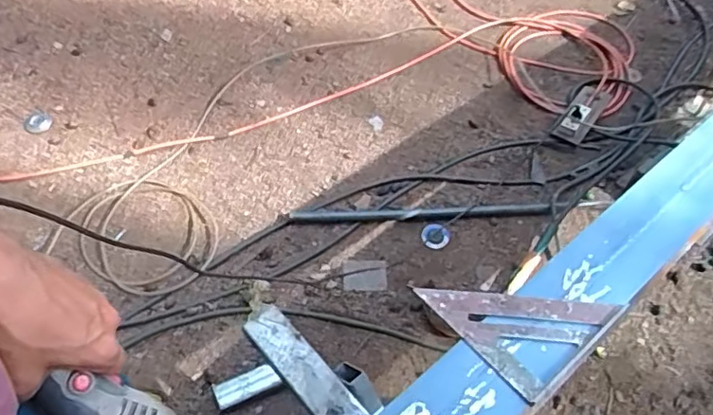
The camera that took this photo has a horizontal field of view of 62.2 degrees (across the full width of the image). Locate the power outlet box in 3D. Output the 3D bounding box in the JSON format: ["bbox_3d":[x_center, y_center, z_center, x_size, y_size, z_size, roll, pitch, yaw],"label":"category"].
[{"bbox_3d":[0.689,-0.292,1.793,0.097,0.062,0.261,31,61,17],"label":"power outlet box"}]

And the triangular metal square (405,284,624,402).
[{"bbox_3d":[0.191,0.112,0.692,0.167,0.015,0.178,-38,65,-23],"label":"triangular metal square"}]

